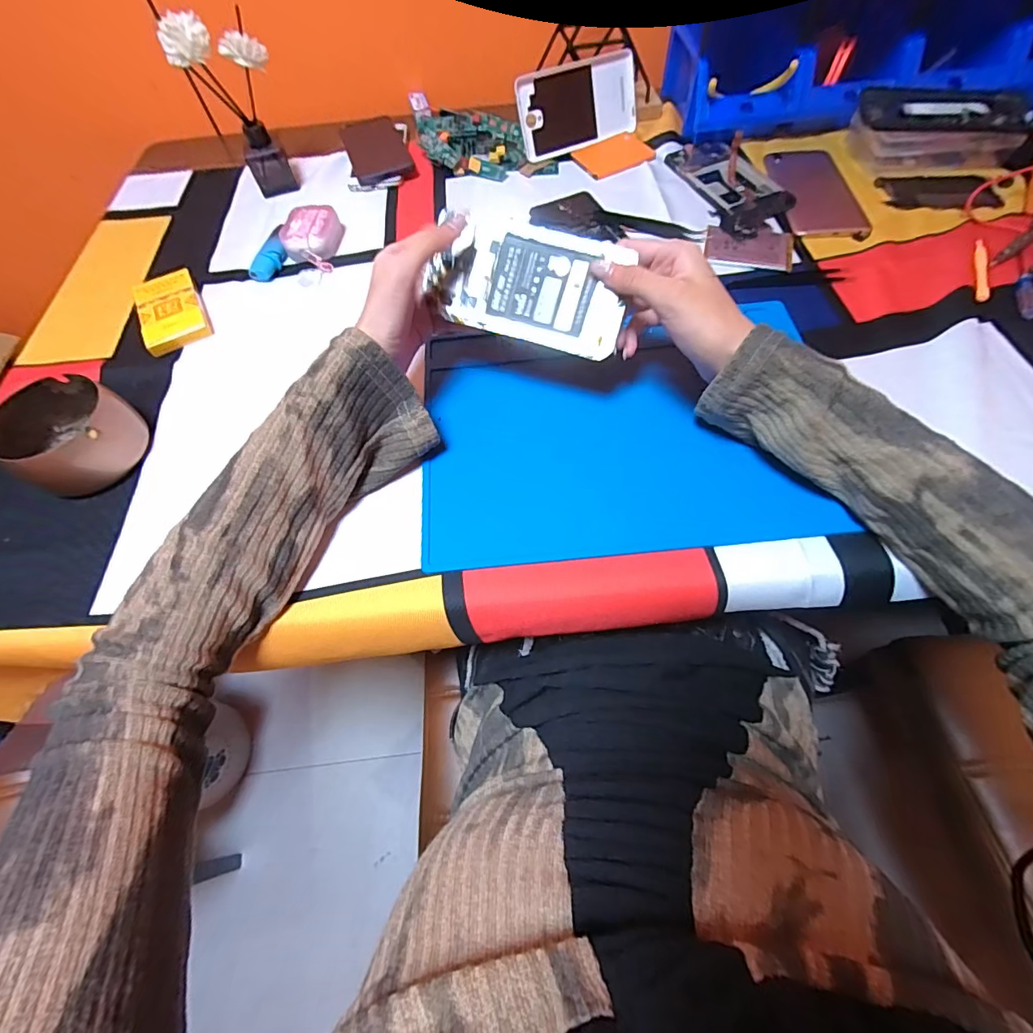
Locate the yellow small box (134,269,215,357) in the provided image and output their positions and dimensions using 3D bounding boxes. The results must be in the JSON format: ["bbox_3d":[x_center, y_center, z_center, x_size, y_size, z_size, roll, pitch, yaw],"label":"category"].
[{"bbox_3d":[-0.332,-0.200,0.450,0.058,0.015,0.100,-27,64,-10],"label":"yellow small box"}]

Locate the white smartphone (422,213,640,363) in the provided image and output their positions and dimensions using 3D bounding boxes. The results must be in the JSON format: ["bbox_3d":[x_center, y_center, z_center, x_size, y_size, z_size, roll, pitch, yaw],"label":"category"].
[{"bbox_3d":[0.009,-0.161,0.323,0.133,0.007,0.073,18,102,6],"label":"white smartphone"}]

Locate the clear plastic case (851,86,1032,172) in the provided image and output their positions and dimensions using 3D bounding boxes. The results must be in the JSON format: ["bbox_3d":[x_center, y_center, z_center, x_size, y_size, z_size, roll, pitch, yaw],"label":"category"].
[{"bbox_3d":[0.447,-0.417,0.495,0.167,0.041,0.097,4,63,6],"label":"clear plastic case"}]

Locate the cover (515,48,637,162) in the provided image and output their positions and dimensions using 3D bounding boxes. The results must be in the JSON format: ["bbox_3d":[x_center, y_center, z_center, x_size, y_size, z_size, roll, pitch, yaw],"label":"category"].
[{"bbox_3d":[0.072,-0.472,0.535,0.146,0.077,0.010,-24,31,-10],"label":"cover"}]

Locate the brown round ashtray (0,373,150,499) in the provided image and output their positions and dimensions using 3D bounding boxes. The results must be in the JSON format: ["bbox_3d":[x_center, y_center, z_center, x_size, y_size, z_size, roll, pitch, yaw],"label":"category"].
[{"bbox_3d":[-0.343,-0.062,0.360,0.080,0.044,0.084,-2,62,3],"label":"brown round ashtray"}]

